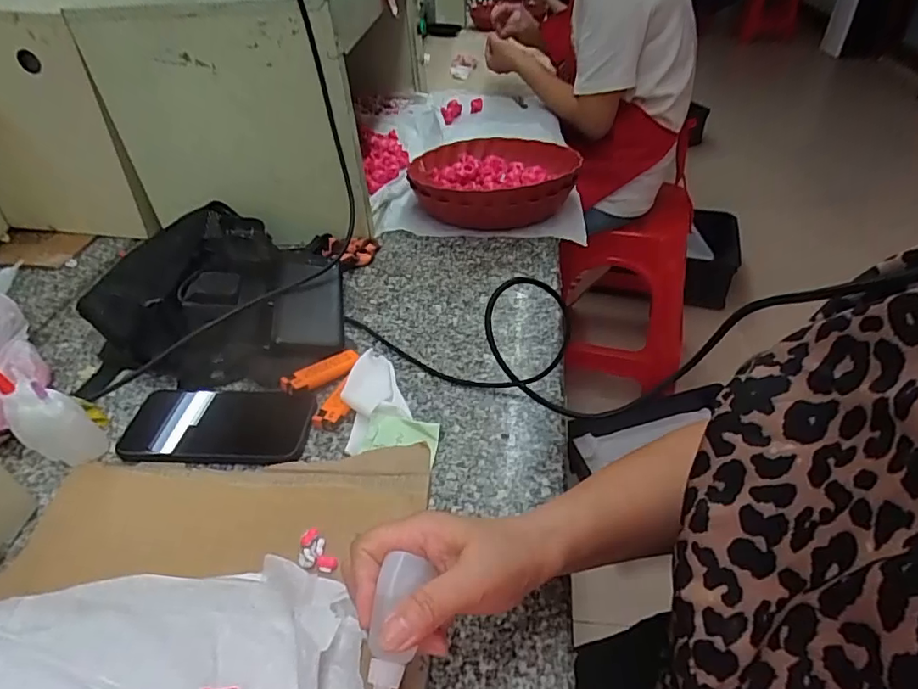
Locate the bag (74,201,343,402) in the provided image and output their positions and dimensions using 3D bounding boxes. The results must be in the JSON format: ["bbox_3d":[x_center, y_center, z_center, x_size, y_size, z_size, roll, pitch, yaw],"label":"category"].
[{"bbox_3d":[-0.268,-0.065,0.623,0.265,0.072,0.259,-5,41,-2],"label":"bag"}]

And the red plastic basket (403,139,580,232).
[{"bbox_3d":[0.052,-0.252,0.829,0.253,0.071,0.251,1,41,5],"label":"red plastic basket"}]

